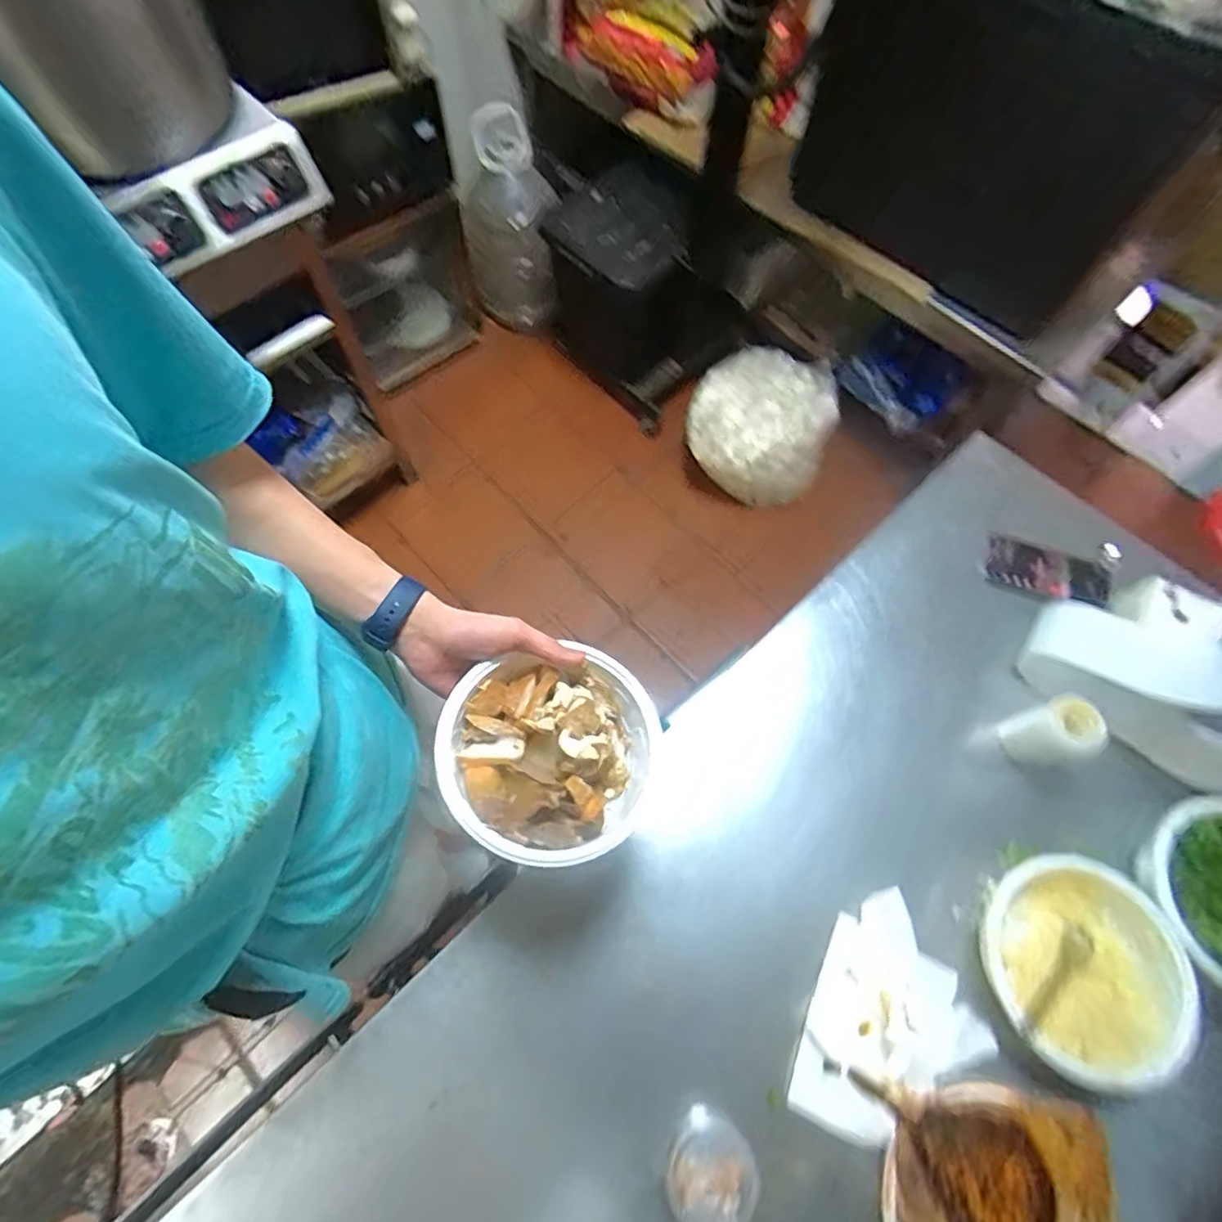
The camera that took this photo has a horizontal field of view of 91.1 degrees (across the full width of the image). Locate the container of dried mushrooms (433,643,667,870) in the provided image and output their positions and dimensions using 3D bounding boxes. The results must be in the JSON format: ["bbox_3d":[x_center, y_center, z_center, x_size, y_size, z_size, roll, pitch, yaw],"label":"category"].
[{"bbox_3d":[-0.045,0.110,0.475,0.161,0.061,0.161,27,68,10],"label":"container of dried mushrooms"}]

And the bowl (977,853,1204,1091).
[{"bbox_3d":[0.425,0.321,0.542,0.165,0.057,0.172,1,66,-2],"label":"bowl"}]

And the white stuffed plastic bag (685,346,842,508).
[{"bbox_3d":[0.409,-0.517,1.657,0.381,0.211,0.396,23,67,8],"label":"white stuffed plastic bag"}]

